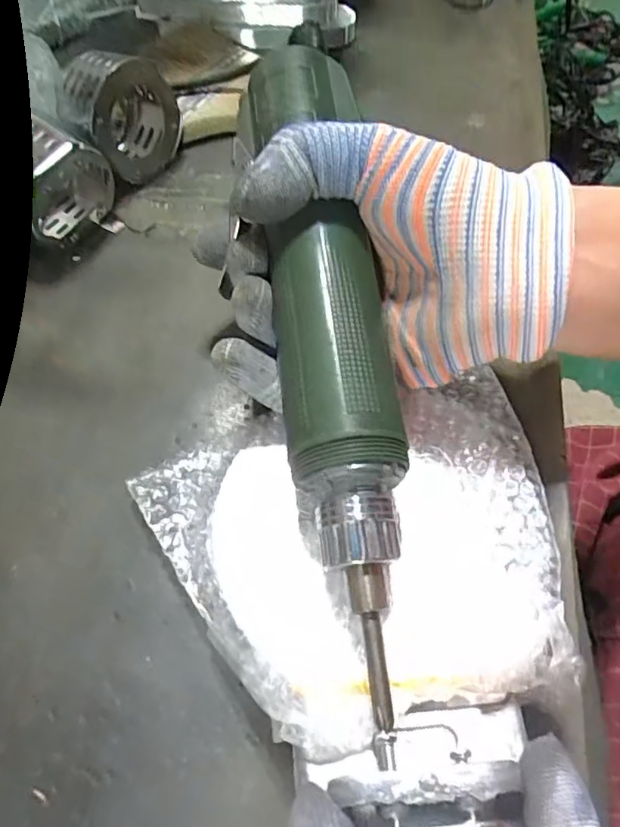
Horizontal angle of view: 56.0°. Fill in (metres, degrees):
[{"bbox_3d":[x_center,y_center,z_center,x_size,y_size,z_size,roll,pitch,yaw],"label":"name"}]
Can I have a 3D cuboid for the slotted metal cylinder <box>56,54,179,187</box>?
[{"bbox_3d":[-0.105,-0.165,0.318,0.045,0.052,0.055,37,68,17],"label":"slotted metal cylinder"}]

